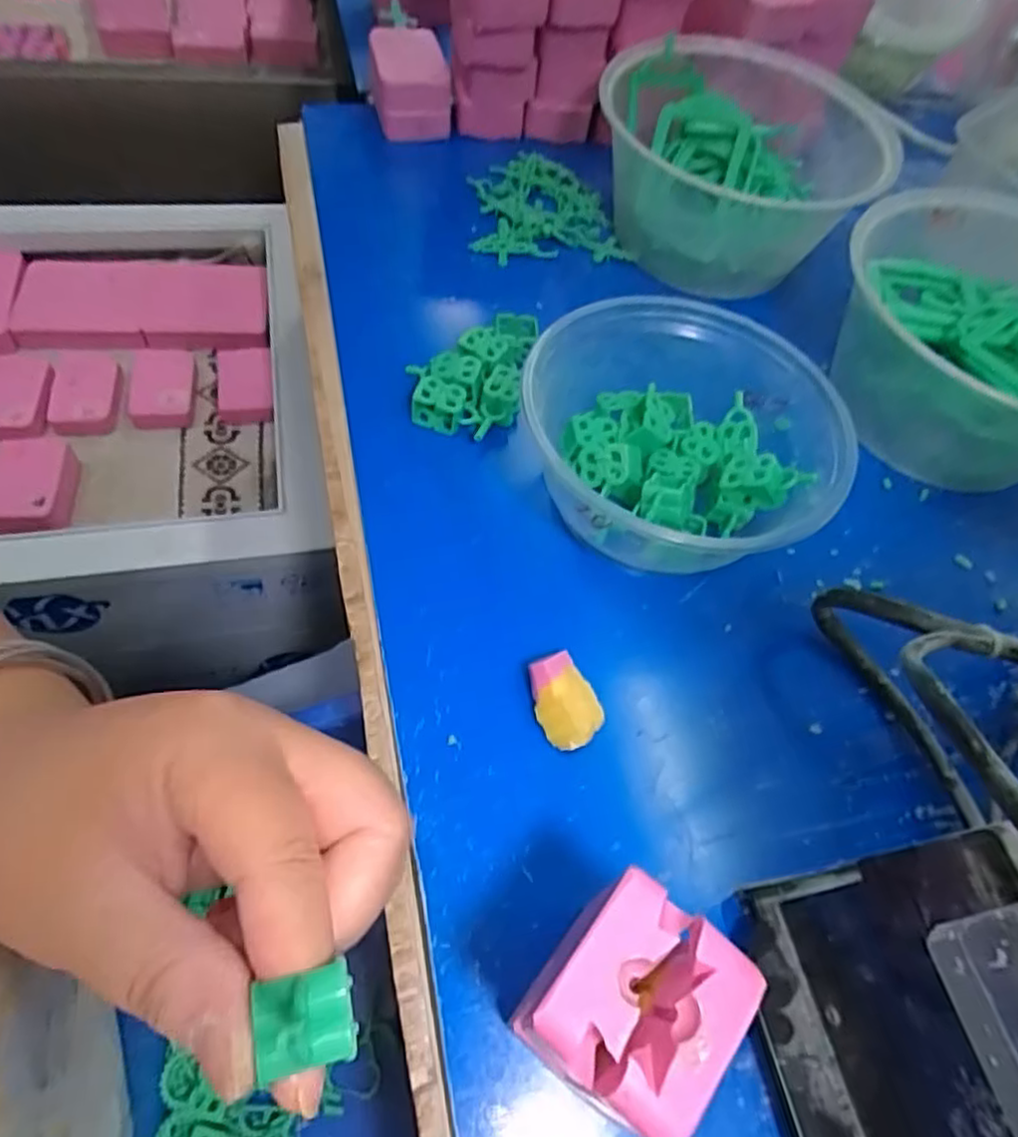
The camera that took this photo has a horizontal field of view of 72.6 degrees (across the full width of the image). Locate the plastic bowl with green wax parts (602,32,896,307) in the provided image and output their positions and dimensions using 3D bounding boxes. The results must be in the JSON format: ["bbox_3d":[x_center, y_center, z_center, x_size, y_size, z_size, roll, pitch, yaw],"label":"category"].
[{"bbox_3d":[0.139,-0.247,0.420,0.160,0.070,0.166,3,59,-5],"label":"plastic bowl with green wax parts"}]

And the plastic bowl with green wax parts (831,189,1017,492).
[{"bbox_3d":[0.240,-0.116,0.355,0.147,0.074,0.149,3,59,-5],"label":"plastic bowl with green wax parts"}]

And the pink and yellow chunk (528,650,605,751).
[{"bbox_3d":[0.022,0.050,0.262,0.024,0.015,0.033,-19,63,-18],"label":"pink and yellow chunk"}]

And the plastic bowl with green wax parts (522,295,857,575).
[{"bbox_3d":[0.072,-0.057,0.309,0.134,0.057,0.119,4,58,-5],"label":"plastic bowl with green wax parts"}]

